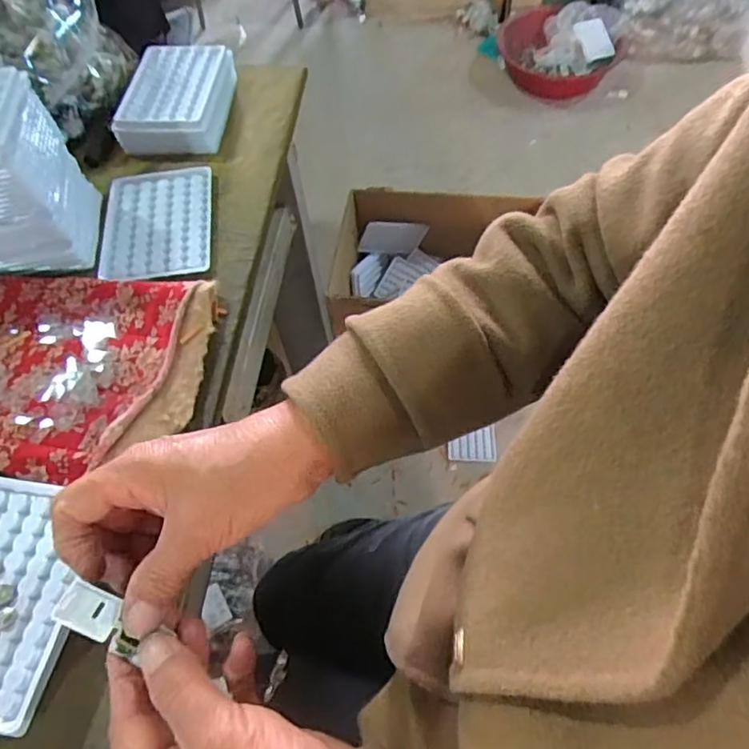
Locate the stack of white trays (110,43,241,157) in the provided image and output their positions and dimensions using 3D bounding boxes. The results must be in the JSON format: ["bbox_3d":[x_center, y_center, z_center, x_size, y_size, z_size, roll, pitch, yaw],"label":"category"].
[{"bbox_3d":[-0.195,-0.277,0.578,0.099,0.035,0.123,2,59,4],"label":"stack of white trays"}]

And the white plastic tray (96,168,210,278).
[{"bbox_3d":[-0.195,-0.136,0.516,0.095,0.009,0.128,-7,59,-1],"label":"white plastic tray"}]

